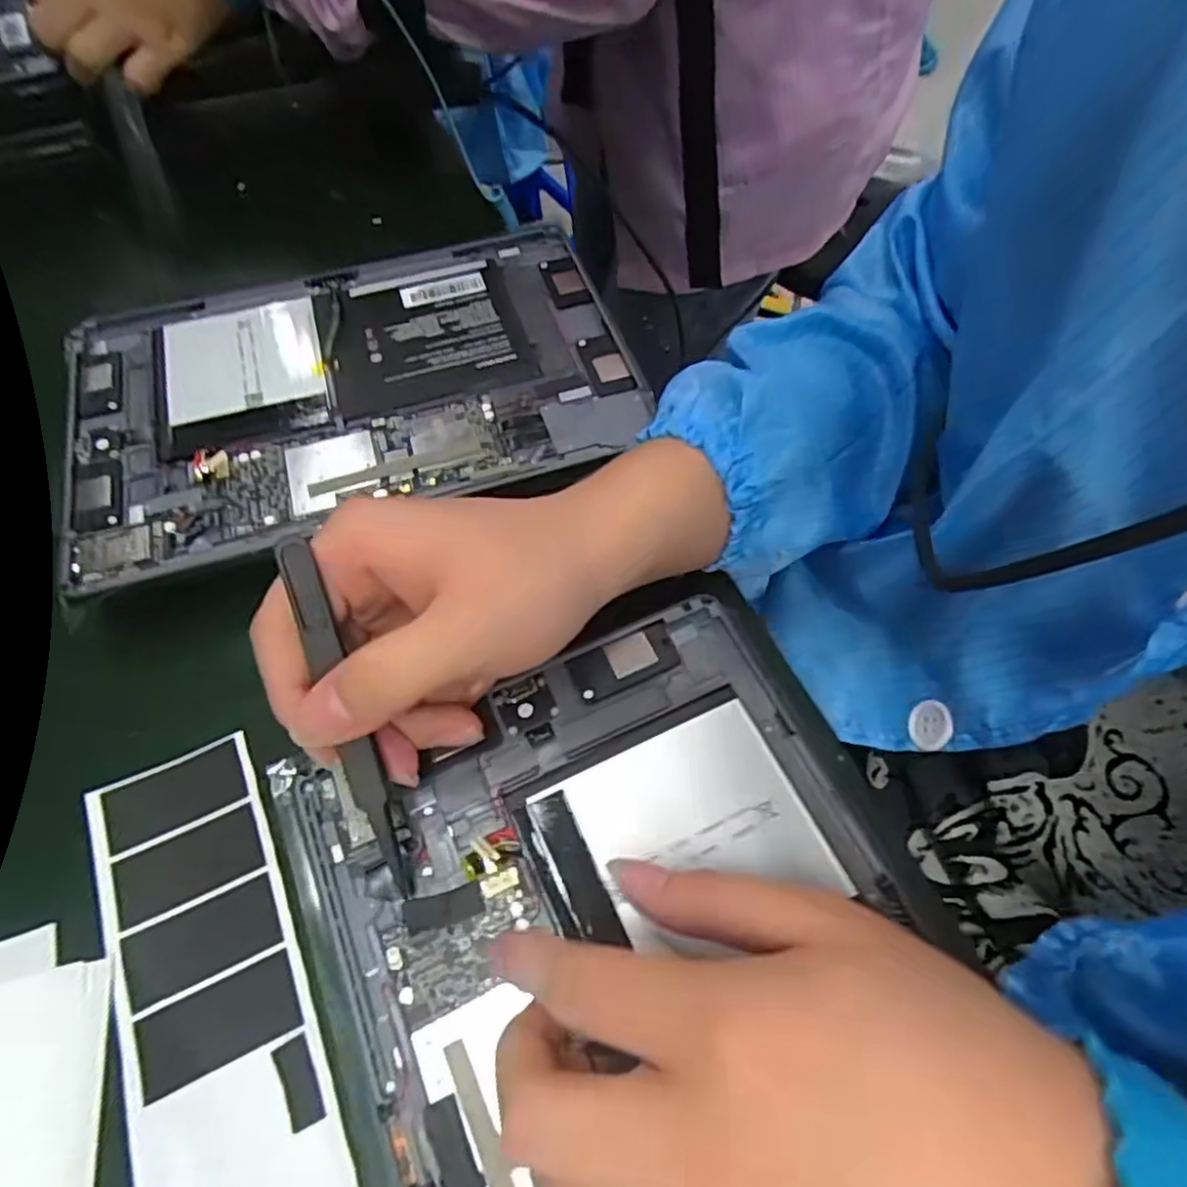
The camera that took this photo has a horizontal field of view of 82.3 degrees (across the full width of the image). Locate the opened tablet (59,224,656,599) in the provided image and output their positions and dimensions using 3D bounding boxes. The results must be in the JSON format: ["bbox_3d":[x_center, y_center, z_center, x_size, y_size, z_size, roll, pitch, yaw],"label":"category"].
[{"bbox_3d":[-0.114,-0.101,0.324,0.256,0.015,0.162,-18,63,-7],"label":"opened tablet"}]

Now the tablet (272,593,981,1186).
[{"bbox_3d":[0.026,0.133,0.197,0.173,0.015,0.251,-23,67,-13],"label":"tablet"}]

